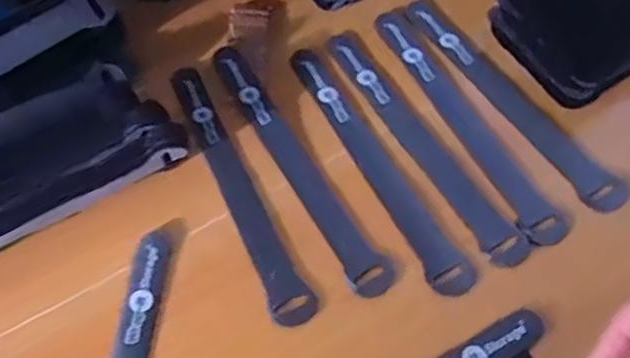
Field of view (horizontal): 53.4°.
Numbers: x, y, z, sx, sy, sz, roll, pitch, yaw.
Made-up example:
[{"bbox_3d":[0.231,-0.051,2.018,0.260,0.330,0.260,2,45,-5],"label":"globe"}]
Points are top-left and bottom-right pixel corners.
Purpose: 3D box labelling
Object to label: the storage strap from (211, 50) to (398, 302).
[{"bbox_3d":[-0.013,-0.014,0.399,0.025,0.009,0.203,-27,60,-13],"label":"storage strap"}]

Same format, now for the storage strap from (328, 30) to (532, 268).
[{"bbox_3d":[0.067,-0.029,0.413,0.025,0.005,0.208,-26,60,-12],"label":"storage strap"}]

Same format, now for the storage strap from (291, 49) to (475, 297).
[{"bbox_3d":[0.035,-0.014,0.402,0.024,0.004,0.203,-26,60,-12],"label":"storage strap"}]

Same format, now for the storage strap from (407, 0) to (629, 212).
[{"bbox_3d":[0.127,-0.059,0.422,0.025,0.008,0.207,-31,60,-6],"label":"storage strap"}]

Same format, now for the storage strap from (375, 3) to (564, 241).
[{"bbox_3d":[0.097,-0.046,0.419,0.025,0.004,0.211,-22,59,-10],"label":"storage strap"}]

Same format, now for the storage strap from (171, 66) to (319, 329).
[{"bbox_3d":[-0.051,0.002,0.399,0.024,0.006,0.205,-23,60,-10],"label":"storage strap"}]

